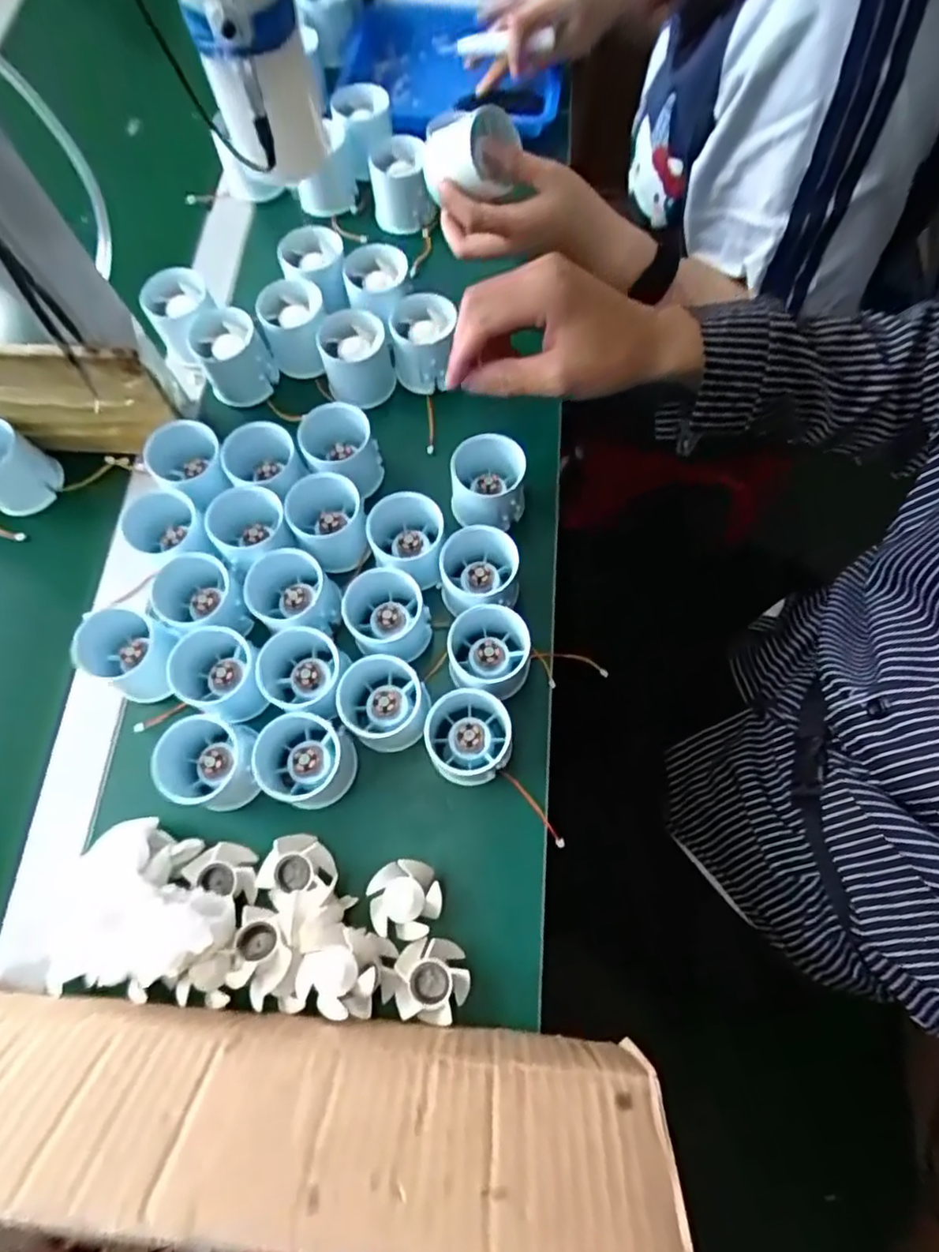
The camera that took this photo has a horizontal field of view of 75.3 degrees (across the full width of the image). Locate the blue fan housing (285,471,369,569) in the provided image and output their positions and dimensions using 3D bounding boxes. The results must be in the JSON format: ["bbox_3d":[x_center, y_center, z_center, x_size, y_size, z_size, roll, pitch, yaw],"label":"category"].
[{"bbox_3d":[-0.098,-0.075,0.430,0.050,0.048,0.051,-1,71,2],"label":"blue fan housing"}]

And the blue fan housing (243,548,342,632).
[{"bbox_3d":[-0.120,-0.020,0.413,0.053,0.046,0.050,-1,71,2],"label":"blue fan housing"}]

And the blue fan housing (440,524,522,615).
[{"bbox_3d":[0.006,-0.033,0.417,0.050,0.055,0.050,-8,71,0],"label":"blue fan housing"}]

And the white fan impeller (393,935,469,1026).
[{"bbox_3d":[-0.021,0.206,0.355,0.041,0.019,0.042,-1,71,2],"label":"white fan impeller"}]

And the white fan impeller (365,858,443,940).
[{"bbox_3d":[-0.039,0.166,0.371,0.043,0.015,0.043,-1,71,2],"label":"white fan impeller"}]

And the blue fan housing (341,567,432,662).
[{"bbox_3d":[-0.055,-0.005,0.409,0.052,0.050,0.051,-1,71,2],"label":"blue fan housing"}]

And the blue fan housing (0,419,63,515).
[{"bbox_3d":[-0.356,-0.124,0.465,0.056,0.049,0.051,-1,71,2],"label":"blue fan housing"}]

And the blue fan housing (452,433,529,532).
[{"bbox_3d":[0.014,-0.100,0.440,0.050,0.058,0.050,3,71,4],"label":"blue fan housing"}]

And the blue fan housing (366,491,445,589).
[{"bbox_3d":[-0.045,-0.059,0.428,0.052,0.047,0.062,2,71,3],"label":"blue fan housing"}]

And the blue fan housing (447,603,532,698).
[{"bbox_3d":[0.013,0.014,0.405,0.055,0.050,0.048,1,71,3],"label":"blue fan housing"}]

